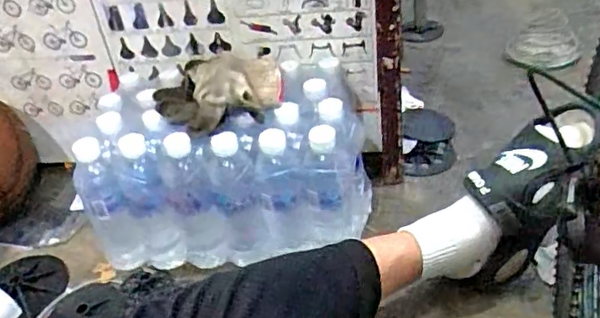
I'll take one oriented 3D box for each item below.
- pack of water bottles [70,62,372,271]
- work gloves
[{"bbox_3d":[-0.098,0.002,0.878,0.375,0.216,0.232,-3,37,7],"label":"pack of water bottles"},{"bbox_3d":[-0.111,-0.081,0.777,0.172,0.070,0.098,-6,37,2],"label":"work gloves"}]

